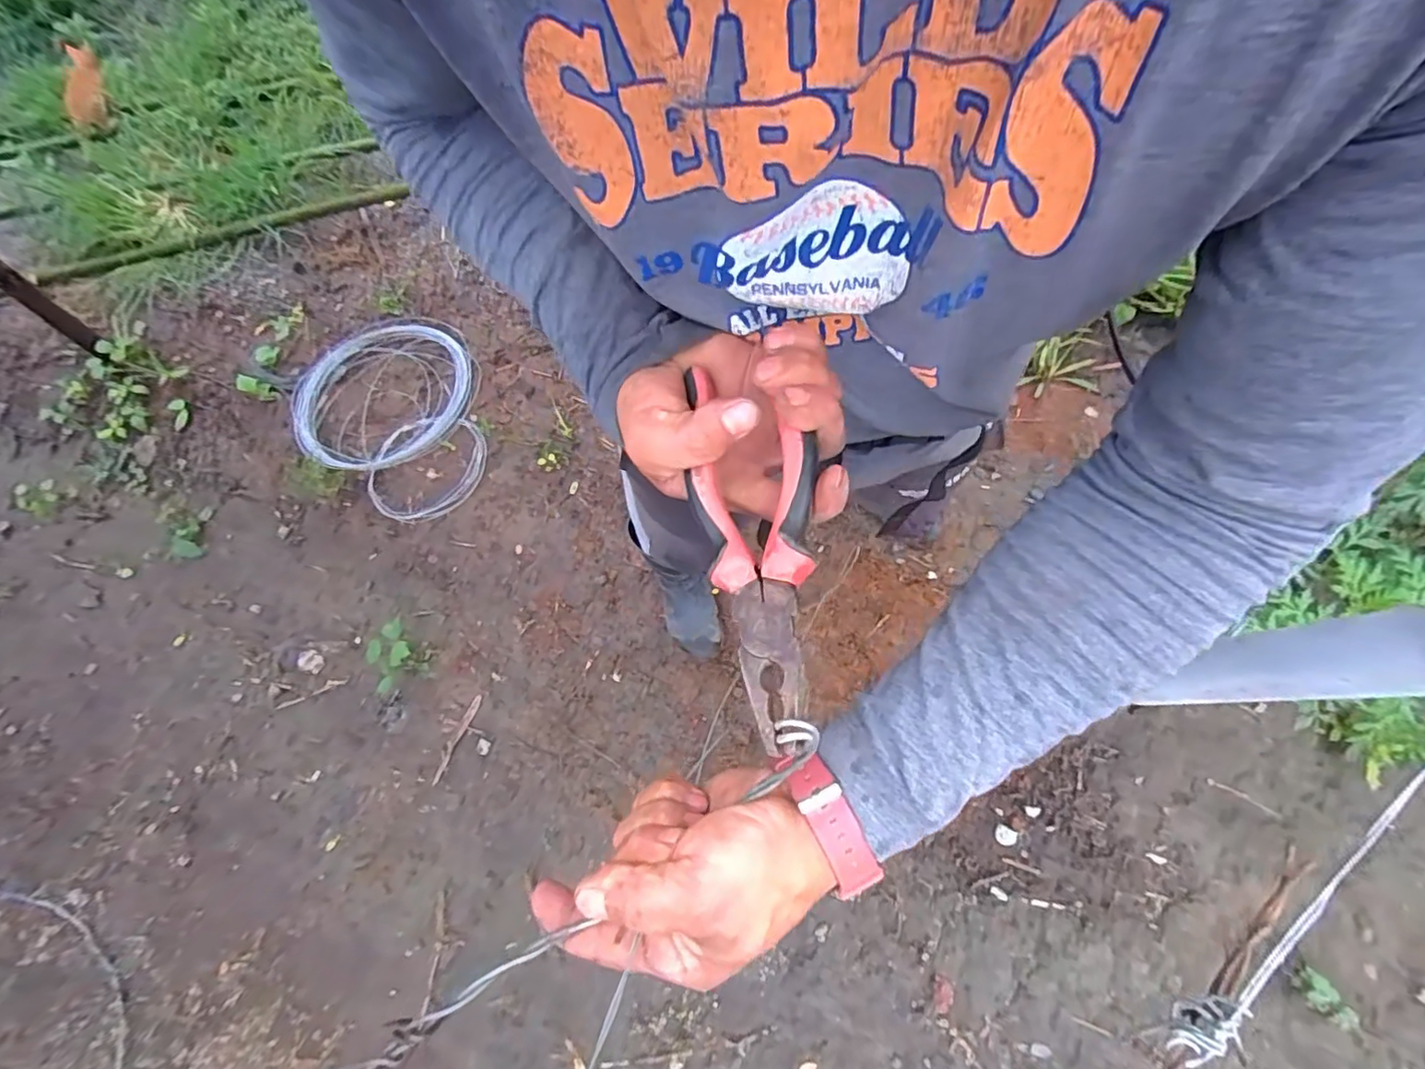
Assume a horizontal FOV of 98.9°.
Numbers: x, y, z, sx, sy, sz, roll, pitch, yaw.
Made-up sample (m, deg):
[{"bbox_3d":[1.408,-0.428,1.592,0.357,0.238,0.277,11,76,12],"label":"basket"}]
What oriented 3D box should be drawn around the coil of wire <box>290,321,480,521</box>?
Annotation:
[{"bbox_3d":[-0.889,-0.372,1.725,0.767,0.070,0.515,41,77,22],"label":"coil of wire"}]

